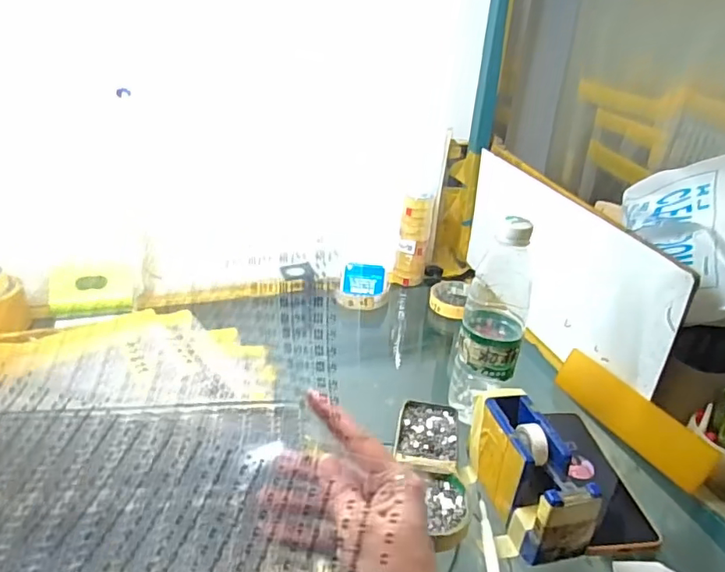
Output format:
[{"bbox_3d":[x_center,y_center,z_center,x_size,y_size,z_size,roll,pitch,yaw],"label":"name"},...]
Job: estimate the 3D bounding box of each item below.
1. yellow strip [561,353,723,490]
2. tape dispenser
[{"bbox_3d":[0.284,0.137,0.582,0.009,0.054,0.183,9,22,-31],"label":"yellow strip"},{"bbox_3d":[0.137,0.158,0.466,0.070,0.072,0.130,0,28,-7],"label":"tape dispenser"}]

